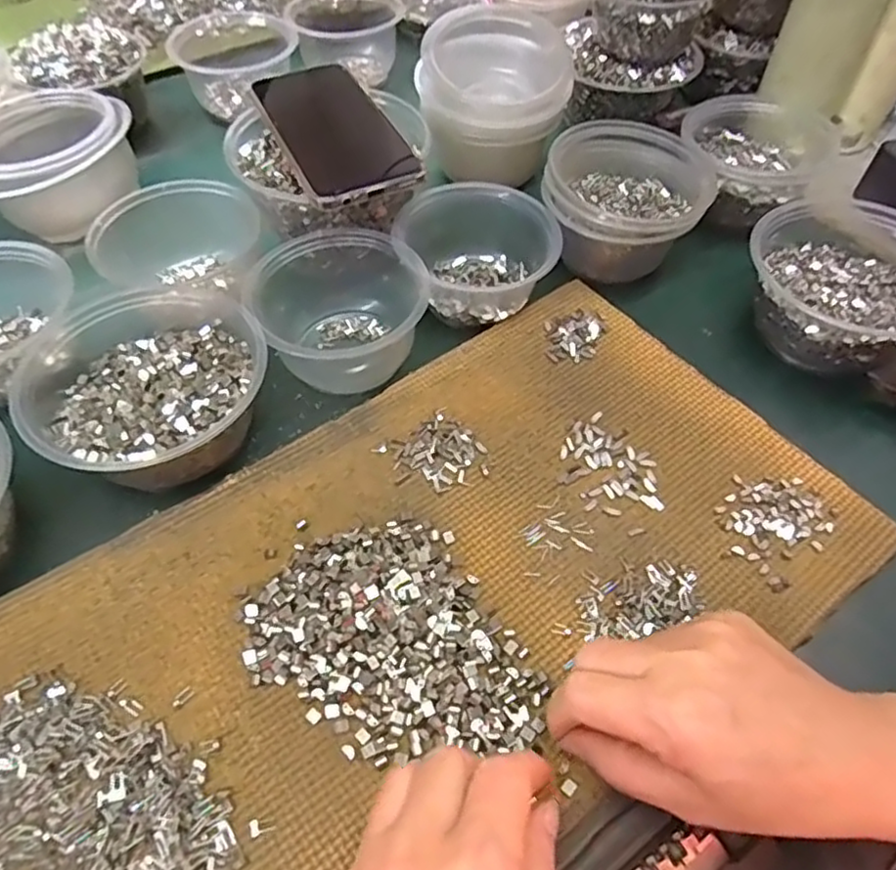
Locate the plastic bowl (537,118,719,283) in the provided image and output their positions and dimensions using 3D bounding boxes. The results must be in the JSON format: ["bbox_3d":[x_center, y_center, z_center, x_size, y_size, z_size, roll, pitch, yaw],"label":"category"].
[{"bbox_3d":[0.128,-0.174,0.496,0.113,0.070,0.107,1,55,-1],"label":"plastic bowl"}]

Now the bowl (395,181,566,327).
[{"bbox_3d":[0.021,-0.138,0.483,0.098,0.051,0.104,1,55,-1],"label":"bowl"}]

